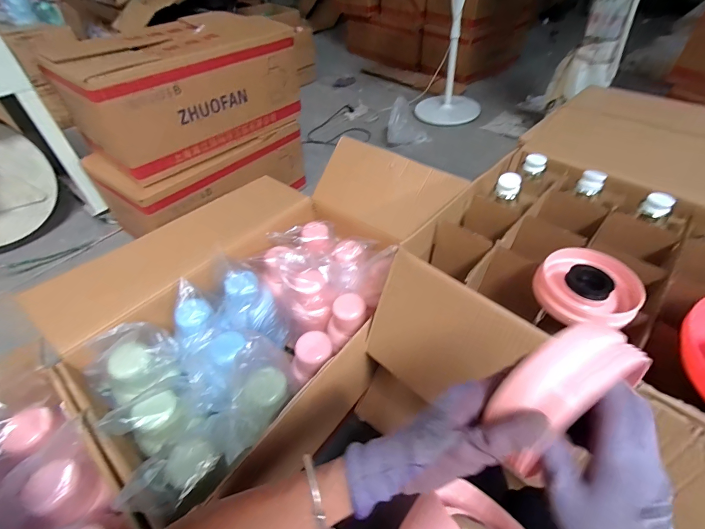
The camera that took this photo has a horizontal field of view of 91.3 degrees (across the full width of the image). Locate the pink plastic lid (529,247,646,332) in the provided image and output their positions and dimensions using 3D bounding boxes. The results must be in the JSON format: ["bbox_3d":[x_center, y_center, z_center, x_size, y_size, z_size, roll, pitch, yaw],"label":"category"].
[{"bbox_3d":[0.345,0.035,0.509,0.127,0.035,0.120,34,79,23],"label":"pink plastic lid"}]

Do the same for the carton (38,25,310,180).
[{"bbox_3d":[-0.556,-0.607,1.195,0.355,0.305,0.721,29,54,28],"label":"carton"}]

